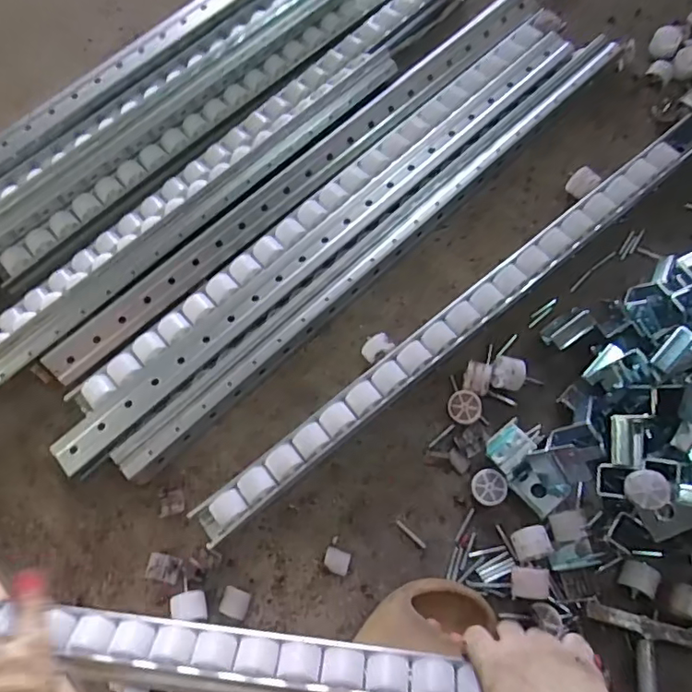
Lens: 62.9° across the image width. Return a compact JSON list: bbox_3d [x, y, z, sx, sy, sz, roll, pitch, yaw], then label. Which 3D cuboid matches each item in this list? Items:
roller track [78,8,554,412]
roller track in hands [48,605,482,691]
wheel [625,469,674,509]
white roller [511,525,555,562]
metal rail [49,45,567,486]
[{"bbox_3d":[-0.010,-0.194,0.705,0.775,0.031,0.046,-41,72,-12],"label":"roller track"},{"bbox_3d":[-0.298,0.244,0.487,0.792,0.026,0.047,4,68,7],"label":"roller track in hands"},{"bbox_3d":[0.276,0.131,0.519,0.034,0.024,0.034,-2,83,13],"label":"wheel"},{"bbox_3d":[0.180,0.192,0.553,0.031,0.034,0.030,-19,69,-4],"label":"white roller"},{"bbox_3d":[-0.010,-0.142,0.680,0.795,0.026,0.047,-42,71,-13],"label":"metal rail"}]

